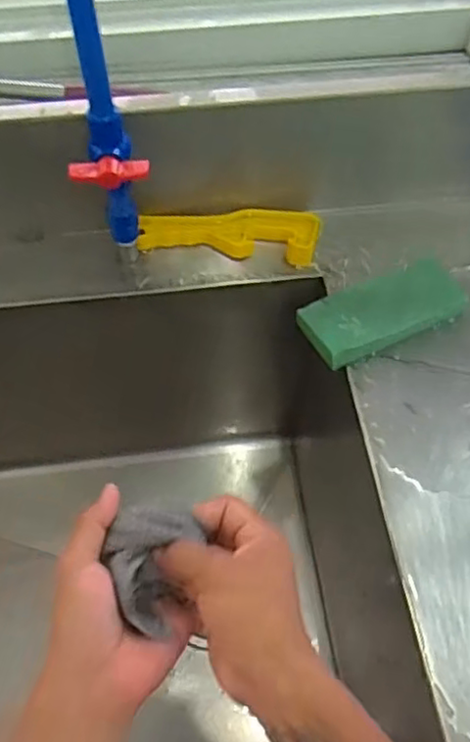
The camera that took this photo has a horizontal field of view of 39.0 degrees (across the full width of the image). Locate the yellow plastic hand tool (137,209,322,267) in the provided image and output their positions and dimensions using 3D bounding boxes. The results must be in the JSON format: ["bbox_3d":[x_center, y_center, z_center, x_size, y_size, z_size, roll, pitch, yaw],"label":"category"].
[{"bbox_3d":[-0.005,-0.143,0.696,0.186,0.020,0.056,3,59,0],"label":"yellow plastic hand tool"}]

